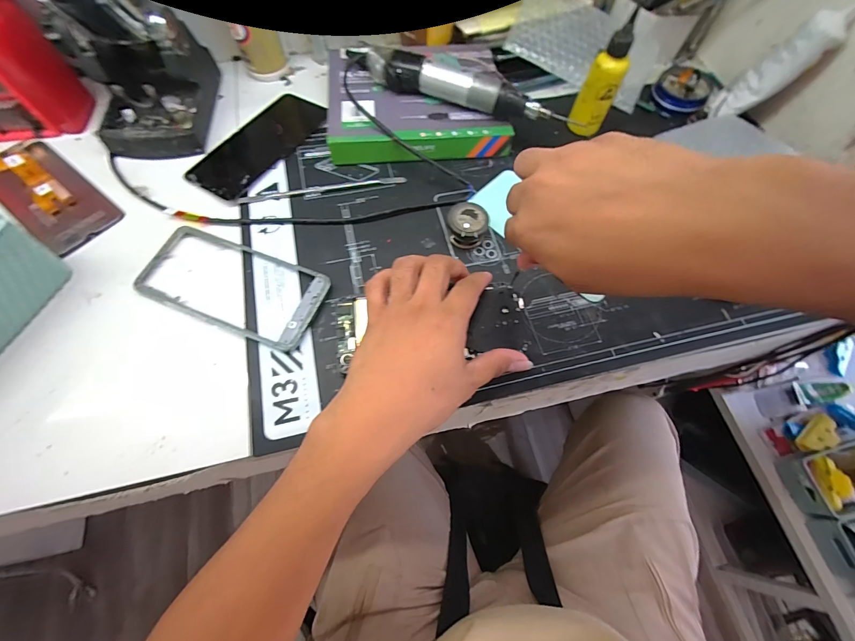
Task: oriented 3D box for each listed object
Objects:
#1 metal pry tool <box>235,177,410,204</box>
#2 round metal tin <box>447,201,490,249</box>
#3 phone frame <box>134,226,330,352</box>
[{"bbox_3d":[-0.107,-0.135,0.380,0.170,0.004,0.009,-11,67,-7],"label":"metal pry tool"},{"bbox_3d":[0.037,-0.091,0.353,0.037,0.024,0.043,-1,66,-2],"label":"round metal tin"},{"bbox_3d":[-0.174,-0.033,0.329,0.165,0.009,0.078,21,67,7],"label":"phone frame"}]

